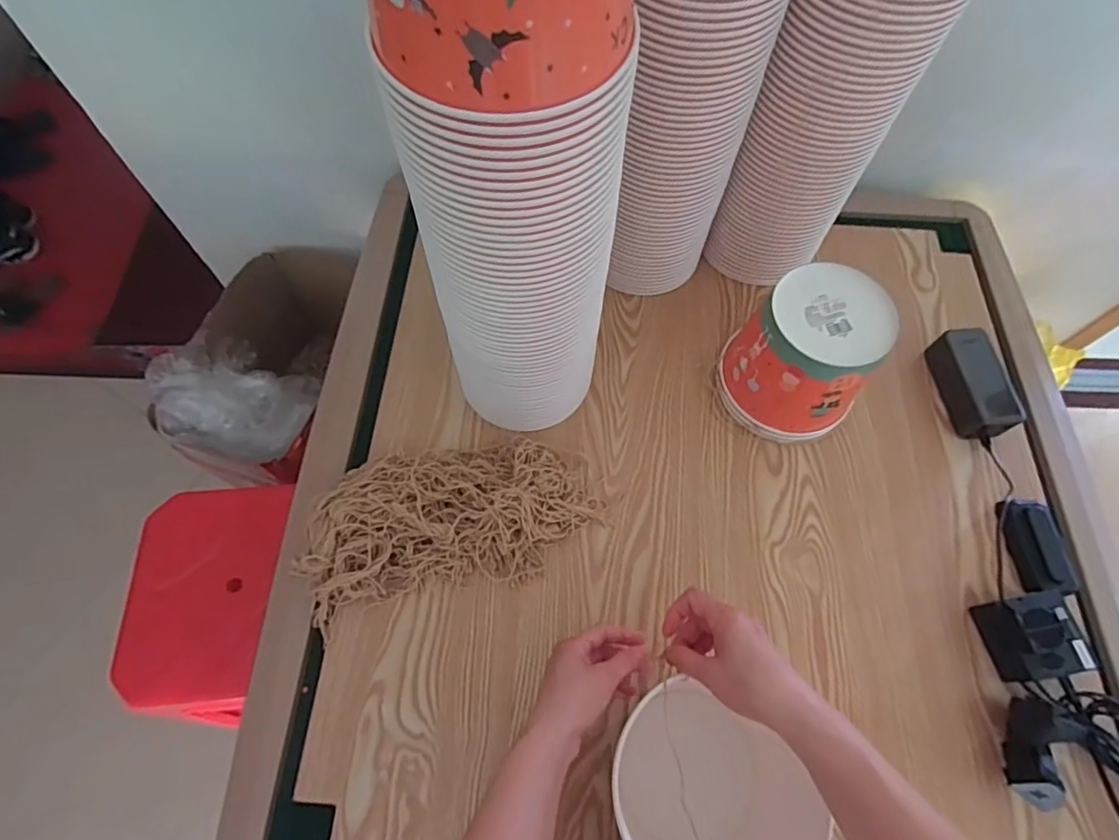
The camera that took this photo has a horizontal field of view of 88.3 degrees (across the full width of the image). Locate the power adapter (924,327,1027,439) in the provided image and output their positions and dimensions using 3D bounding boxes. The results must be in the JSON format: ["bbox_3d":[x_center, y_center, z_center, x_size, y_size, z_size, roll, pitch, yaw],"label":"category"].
[{"bbox_3d":[0.511,-0.044,0.712,0.059,0.056,0.134,-2,66,-2],"label":"power adapter"}]

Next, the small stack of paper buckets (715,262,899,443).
[{"bbox_3d":[0.276,-0.071,0.660,0.142,0.159,0.140,37,71,15],"label":"small stack of paper buckets"}]

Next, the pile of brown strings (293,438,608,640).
[{"bbox_3d":[-0.115,0.103,0.623,0.317,0.069,0.156,-12,66,-6],"label":"pile of brown strings"}]

